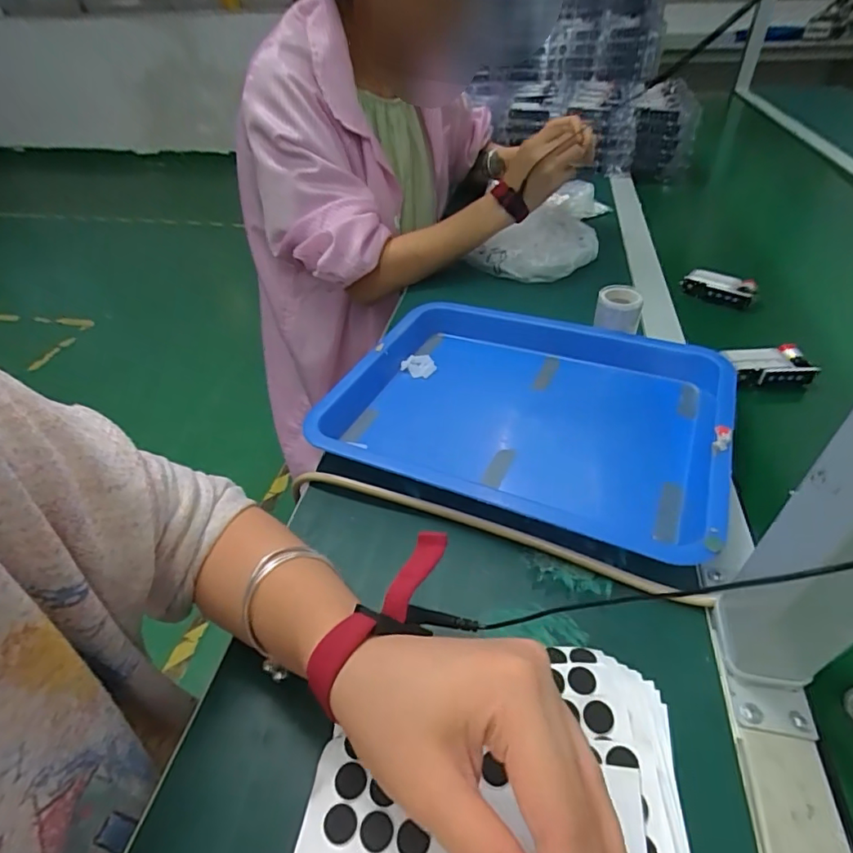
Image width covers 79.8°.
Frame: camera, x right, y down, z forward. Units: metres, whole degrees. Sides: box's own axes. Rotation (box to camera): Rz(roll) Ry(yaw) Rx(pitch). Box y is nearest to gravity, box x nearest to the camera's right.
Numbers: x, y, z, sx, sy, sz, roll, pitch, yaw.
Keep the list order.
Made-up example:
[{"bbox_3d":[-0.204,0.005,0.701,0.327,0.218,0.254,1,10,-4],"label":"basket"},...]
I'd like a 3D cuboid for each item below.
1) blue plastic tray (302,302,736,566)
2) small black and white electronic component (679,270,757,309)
[{"bbox_3d":[0.088,-0.019,0.458,0.324,0.036,0.248,16,44,20],"label":"blue plastic tray"},{"bbox_3d":[0.355,-0.169,0.622,0.023,0.033,0.083,-33,49,-31],"label":"small black and white electronic component"}]

